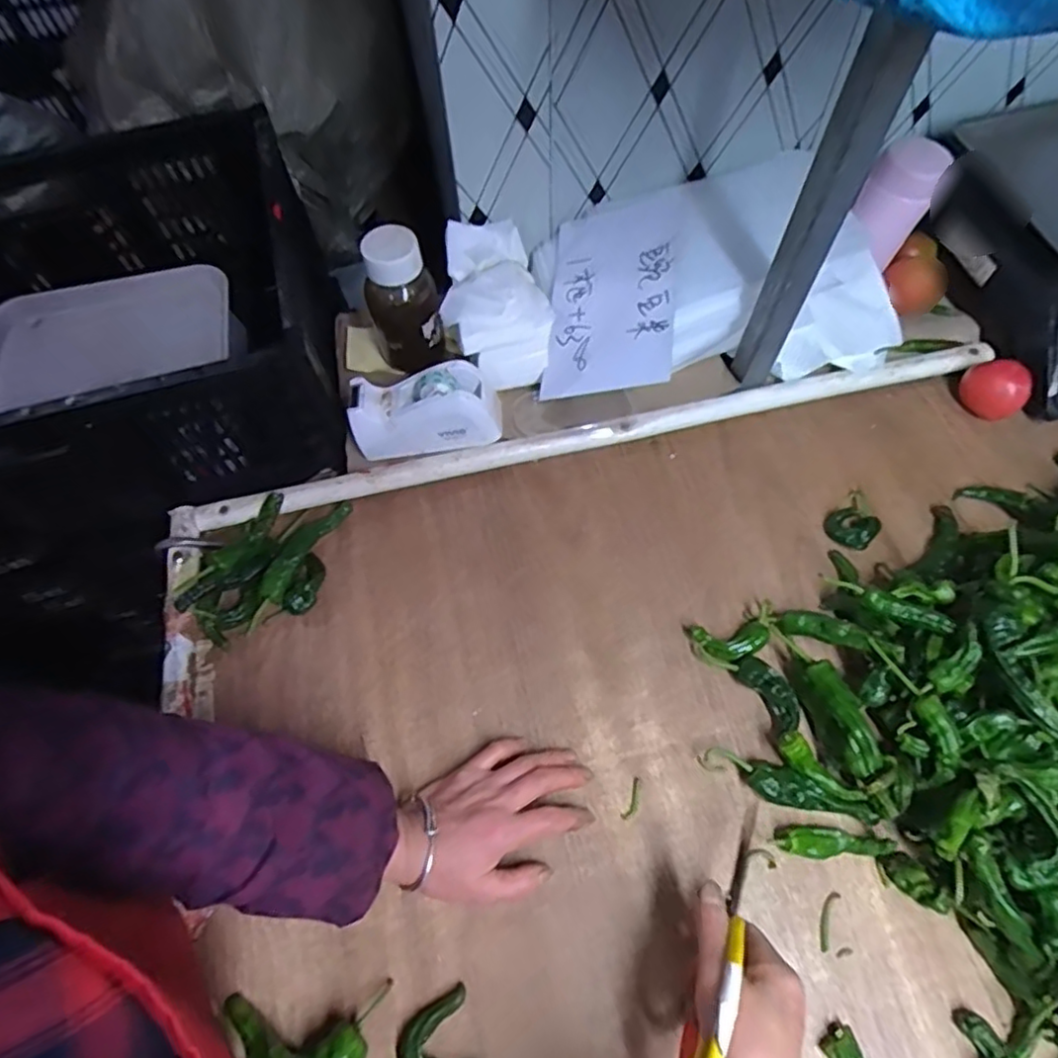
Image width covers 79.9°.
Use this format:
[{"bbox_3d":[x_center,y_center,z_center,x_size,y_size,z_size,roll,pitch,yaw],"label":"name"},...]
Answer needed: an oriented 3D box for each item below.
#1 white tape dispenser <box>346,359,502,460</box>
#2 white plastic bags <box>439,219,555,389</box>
[{"bbox_3d":[-0.102,-0.116,0.628,0.146,0.083,0.066,-3,64,1],"label":"white tape dispenser"},{"bbox_3d":[-0.041,-0.240,0.669,0.104,0.080,0.165,-14,64,-4],"label":"white plastic bags"}]

